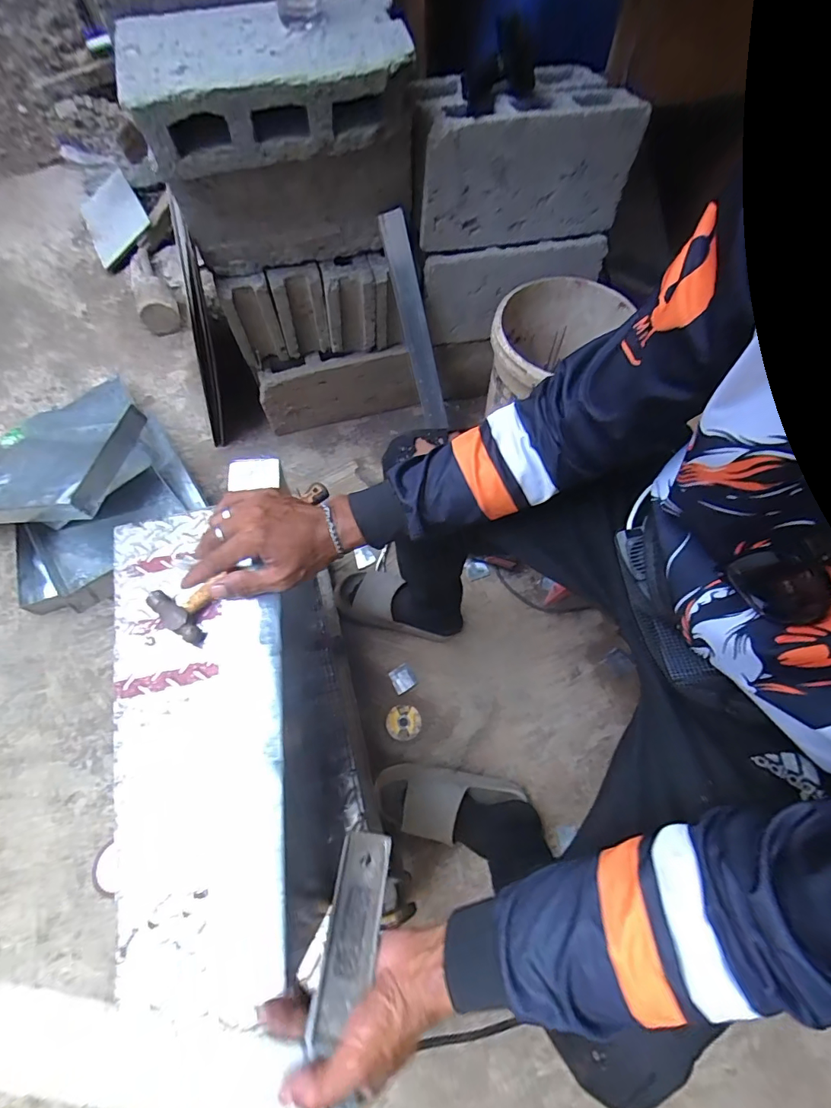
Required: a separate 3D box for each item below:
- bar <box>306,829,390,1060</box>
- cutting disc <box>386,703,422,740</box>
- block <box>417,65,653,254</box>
[{"bbox_3d":[-0.055,0.326,0.401,0.046,0.009,0.142,12,49,3],"label":"bar"},{"bbox_3d":[-0.023,0.332,0.910,0.068,0.005,0.066,-15,66,-9],"label":"cutting disc"},{"bbox_3d":[0.188,-0.773,0.896,0.411,0.191,0.207,-13,66,-9],"label":"block"}]

